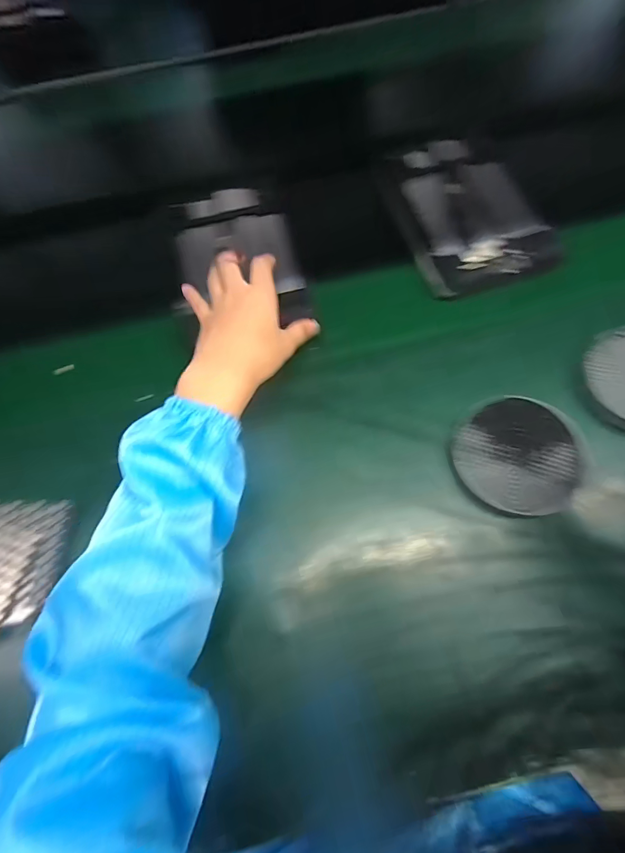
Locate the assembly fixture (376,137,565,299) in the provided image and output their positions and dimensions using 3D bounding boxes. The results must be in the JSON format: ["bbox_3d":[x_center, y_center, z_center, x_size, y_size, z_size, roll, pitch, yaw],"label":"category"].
[{"bbox_3d":[0.189,-0.272,0.493,0.153,0.037,0.247,-17,68,-4],"label":"assembly fixture"}]

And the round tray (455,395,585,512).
[{"bbox_3d":[0.193,0.025,0.373,0.109,0.026,0.109,-1,67,2],"label":"round tray"}]

